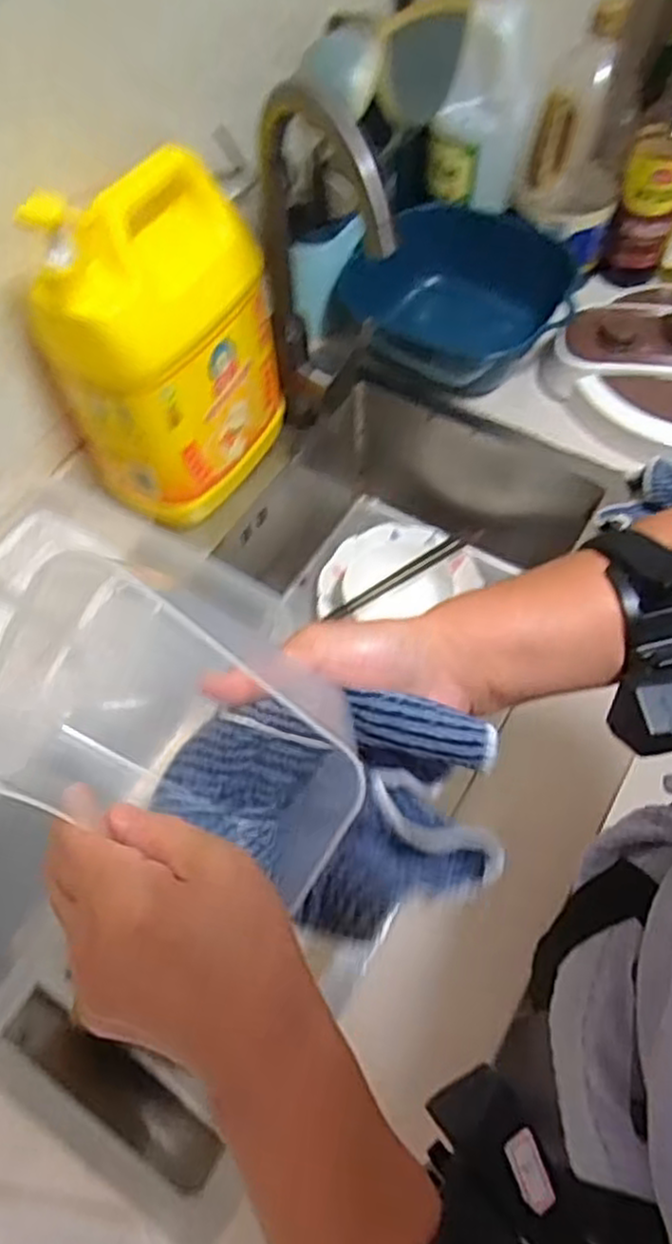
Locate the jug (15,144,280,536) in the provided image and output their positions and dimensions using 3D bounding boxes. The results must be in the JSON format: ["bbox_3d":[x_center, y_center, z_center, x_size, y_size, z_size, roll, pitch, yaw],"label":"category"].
[{"bbox_3d":[-0.146,-0.248,0.675,0.116,0.282,0.191,33,67,19],"label":"jug"}]

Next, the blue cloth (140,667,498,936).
[{"bbox_3d":[-0.005,0.081,0.322,0.143,0.048,0.091,9,61,8],"label":"blue cloth"}]

